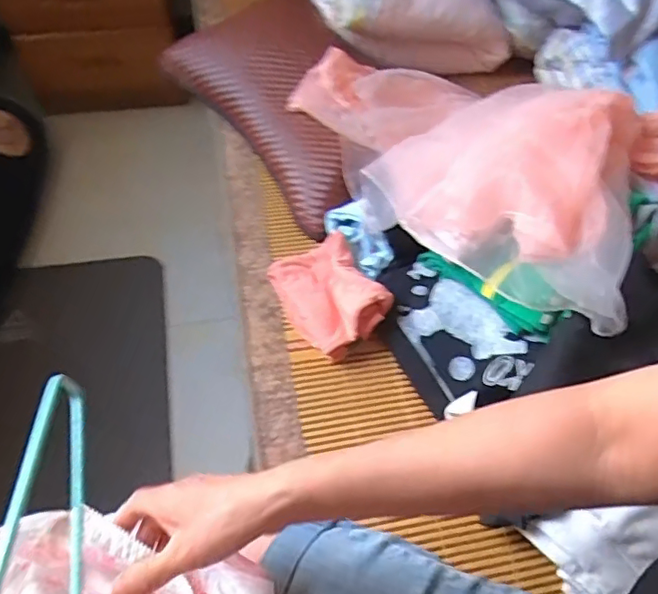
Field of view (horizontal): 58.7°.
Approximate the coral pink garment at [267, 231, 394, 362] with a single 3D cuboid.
[{"bbox_3d":[0.000,-0.007,0.672,0.100,0.045,0.141,-21,58,-18],"label":"coral pink garment"}]

